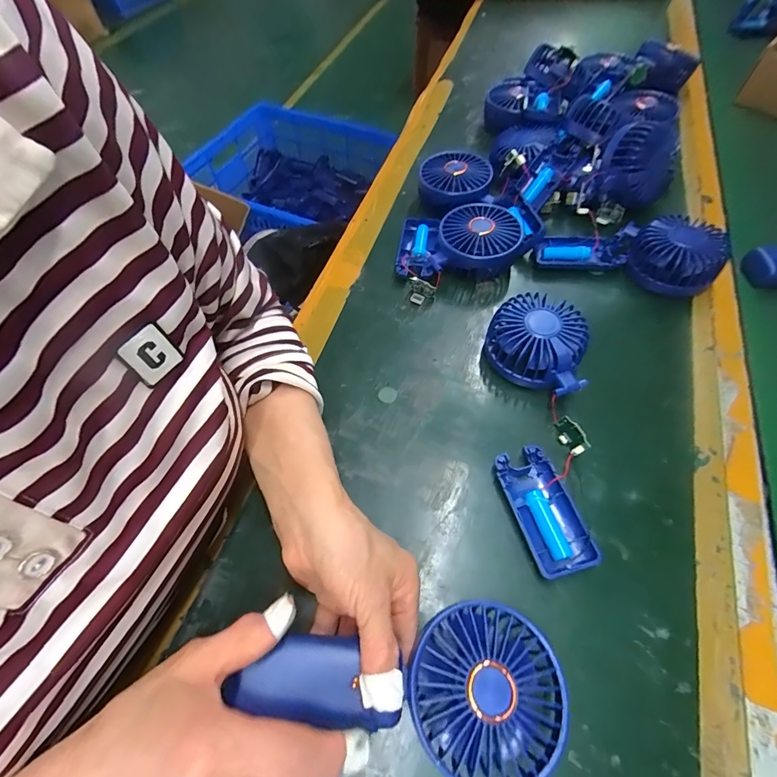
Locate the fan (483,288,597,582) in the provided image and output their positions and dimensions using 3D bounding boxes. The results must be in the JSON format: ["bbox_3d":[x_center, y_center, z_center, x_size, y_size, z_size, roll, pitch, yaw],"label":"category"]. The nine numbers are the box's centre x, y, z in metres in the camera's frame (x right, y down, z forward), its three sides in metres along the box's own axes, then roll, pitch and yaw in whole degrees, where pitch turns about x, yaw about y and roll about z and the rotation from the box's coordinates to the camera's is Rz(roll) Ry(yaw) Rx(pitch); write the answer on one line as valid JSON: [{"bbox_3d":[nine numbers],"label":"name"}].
[{"bbox_3d":[0.121,0.023,0.326,0.082,0.044,0.234,7,60,7],"label":"fan"}]

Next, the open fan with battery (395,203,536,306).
[{"bbox_3d":[0.080,-0.148,0.427,0.147,0.043,0.129,10,60,9],"label":"open fan with battery"}]

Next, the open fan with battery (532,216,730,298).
[{"bbox_3d":[0.253,-0.148,0.416,0.178,0.043,0.076,19,62,14],"label":"open fan with battery"}]

